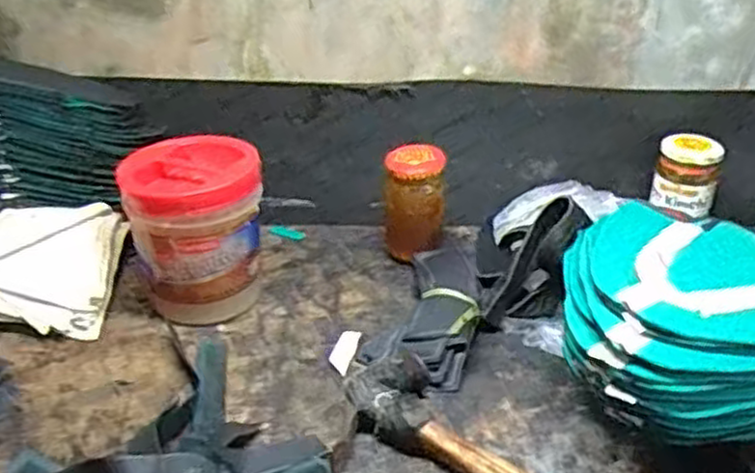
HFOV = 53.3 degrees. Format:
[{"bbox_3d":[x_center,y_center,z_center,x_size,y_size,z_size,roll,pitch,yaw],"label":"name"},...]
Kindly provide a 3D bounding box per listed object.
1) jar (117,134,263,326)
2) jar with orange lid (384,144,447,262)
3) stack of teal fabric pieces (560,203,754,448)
[{"bbox_3d":[-0.166,-0.002,0.696,0.113,0.147,0.108,1,32,0],"label":"jar"},{"bbox_3d":[0.036,-0.029,0.761,0.060,0.115,0.049,1,32,1],"label":"jar with orange lid"},{"bbox_3d":[0.232,0.071,0.590,0.213,0.126,0.198,-9,33,-15],"label":"stack of teal fabric pieces"}]

